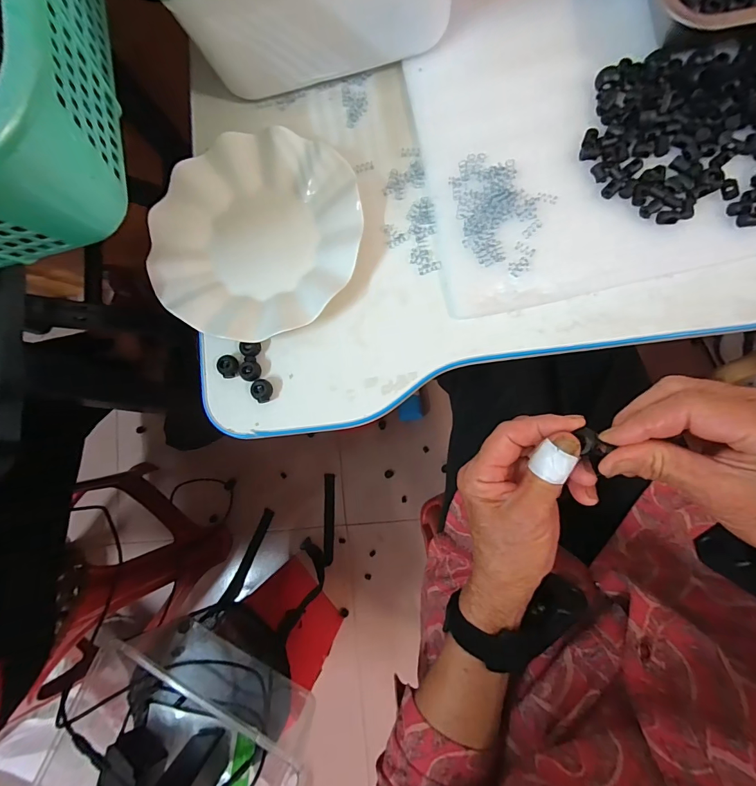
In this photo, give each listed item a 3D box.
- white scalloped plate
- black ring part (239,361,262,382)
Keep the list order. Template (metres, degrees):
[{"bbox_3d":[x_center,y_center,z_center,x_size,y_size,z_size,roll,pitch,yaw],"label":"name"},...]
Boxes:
[{"bbox_3d":[-0.106,-0.134,0.339,0.179,0.027,0.178,-4,83,6],"label":"white scalloped plate"},{"bbox_3d":[-0.109,-0.018,0.332,0.018,0.010,0.016,-9,82,5],"label":"black ring part"}]

